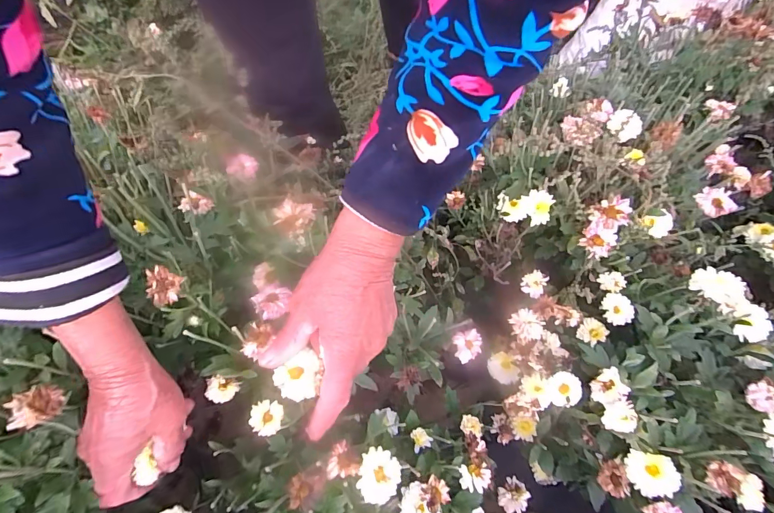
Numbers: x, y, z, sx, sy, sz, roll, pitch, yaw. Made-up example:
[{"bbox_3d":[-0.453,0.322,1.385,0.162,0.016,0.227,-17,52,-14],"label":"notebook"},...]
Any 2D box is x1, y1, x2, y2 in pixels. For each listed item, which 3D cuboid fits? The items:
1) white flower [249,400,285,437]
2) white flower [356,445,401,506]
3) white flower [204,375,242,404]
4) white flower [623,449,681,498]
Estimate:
[{"bbox_3d":[-0.097,0.129,0.318,0.024,0.010,0.025,1,62,-2],"label":"white flower"},{"bbox_3d":[-0.006,0.161,0.291,0.030,0.006,0.035,8,62,2],"label":"white flower"},{"bbox_3d":[-0.149,0.120,0.357,0.027,0.012,0.022,14,73,-19],"label":"white flower"},{"bbox_3d":[0.236,0.194,0.354,0.040,0.007,0.035,-3,61,28],"label":"white flower"}]

